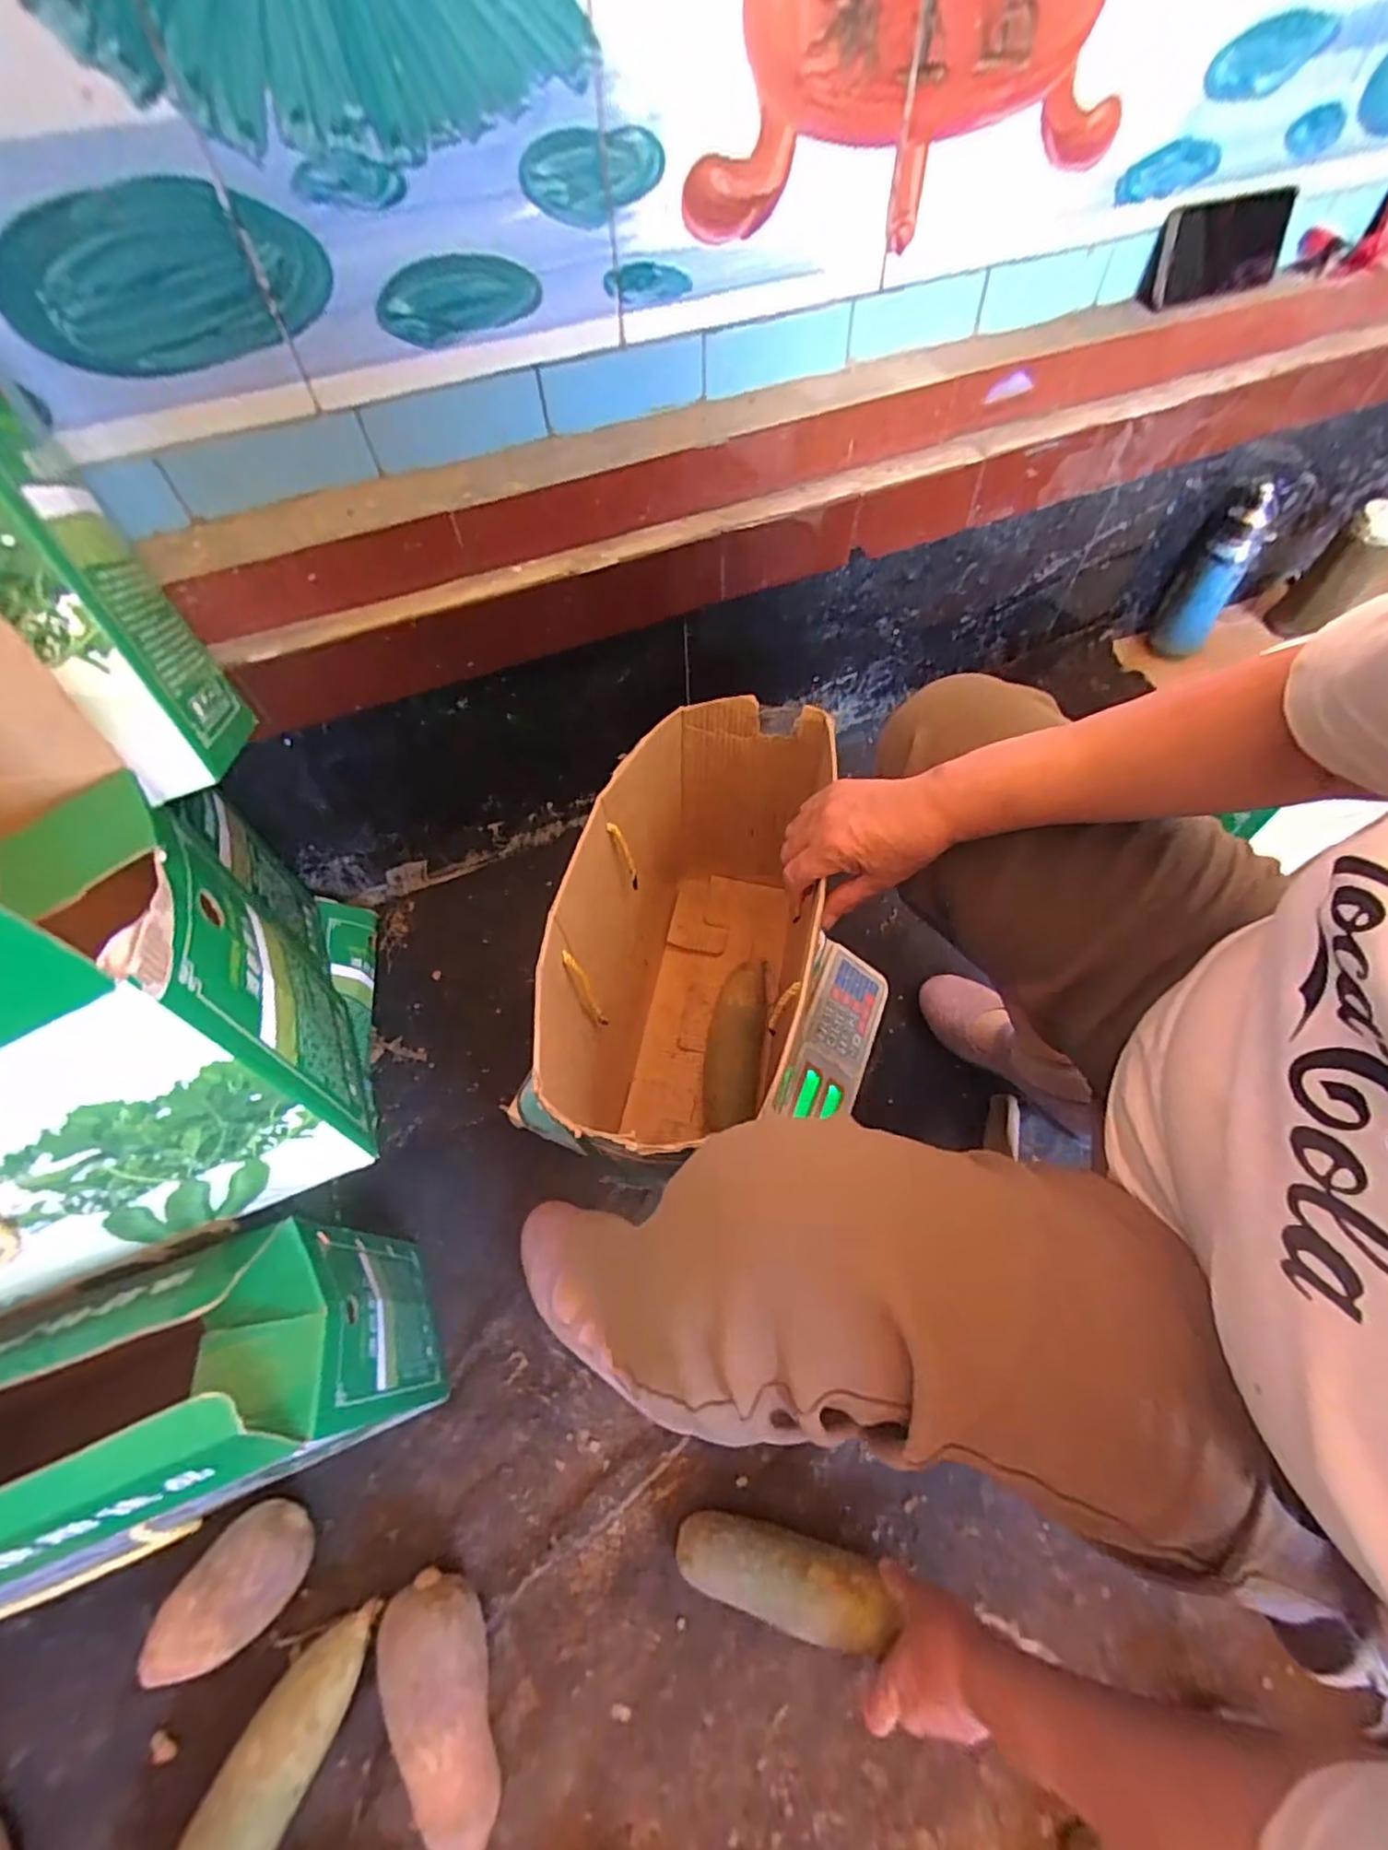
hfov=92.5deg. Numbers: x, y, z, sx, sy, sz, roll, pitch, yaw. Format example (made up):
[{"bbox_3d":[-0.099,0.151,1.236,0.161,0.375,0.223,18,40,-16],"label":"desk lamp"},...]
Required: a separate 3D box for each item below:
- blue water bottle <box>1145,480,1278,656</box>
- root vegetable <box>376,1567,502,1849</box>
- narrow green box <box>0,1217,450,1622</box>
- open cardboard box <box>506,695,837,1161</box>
[{"bbox_3d":[0.780,-0.519,1.010,0.086,0.244,0.085,33,66,19],"label":"blue water bottle"},{"bbox_3d":[-0.187,0.582,0.494,0.064,0.061,0.154,-14,60,-6],"label":"root vegetable"},{"bbox_3d":[-0.407,0.348,0.471,0.356,0.347,0.139,-19,61,-9],"label":"narrow green box"},{"bbox_3d":[-0.003,0.025,0.594,0.171,0.269,0.385,10,61,7],"label":"open cardboard box"}]

